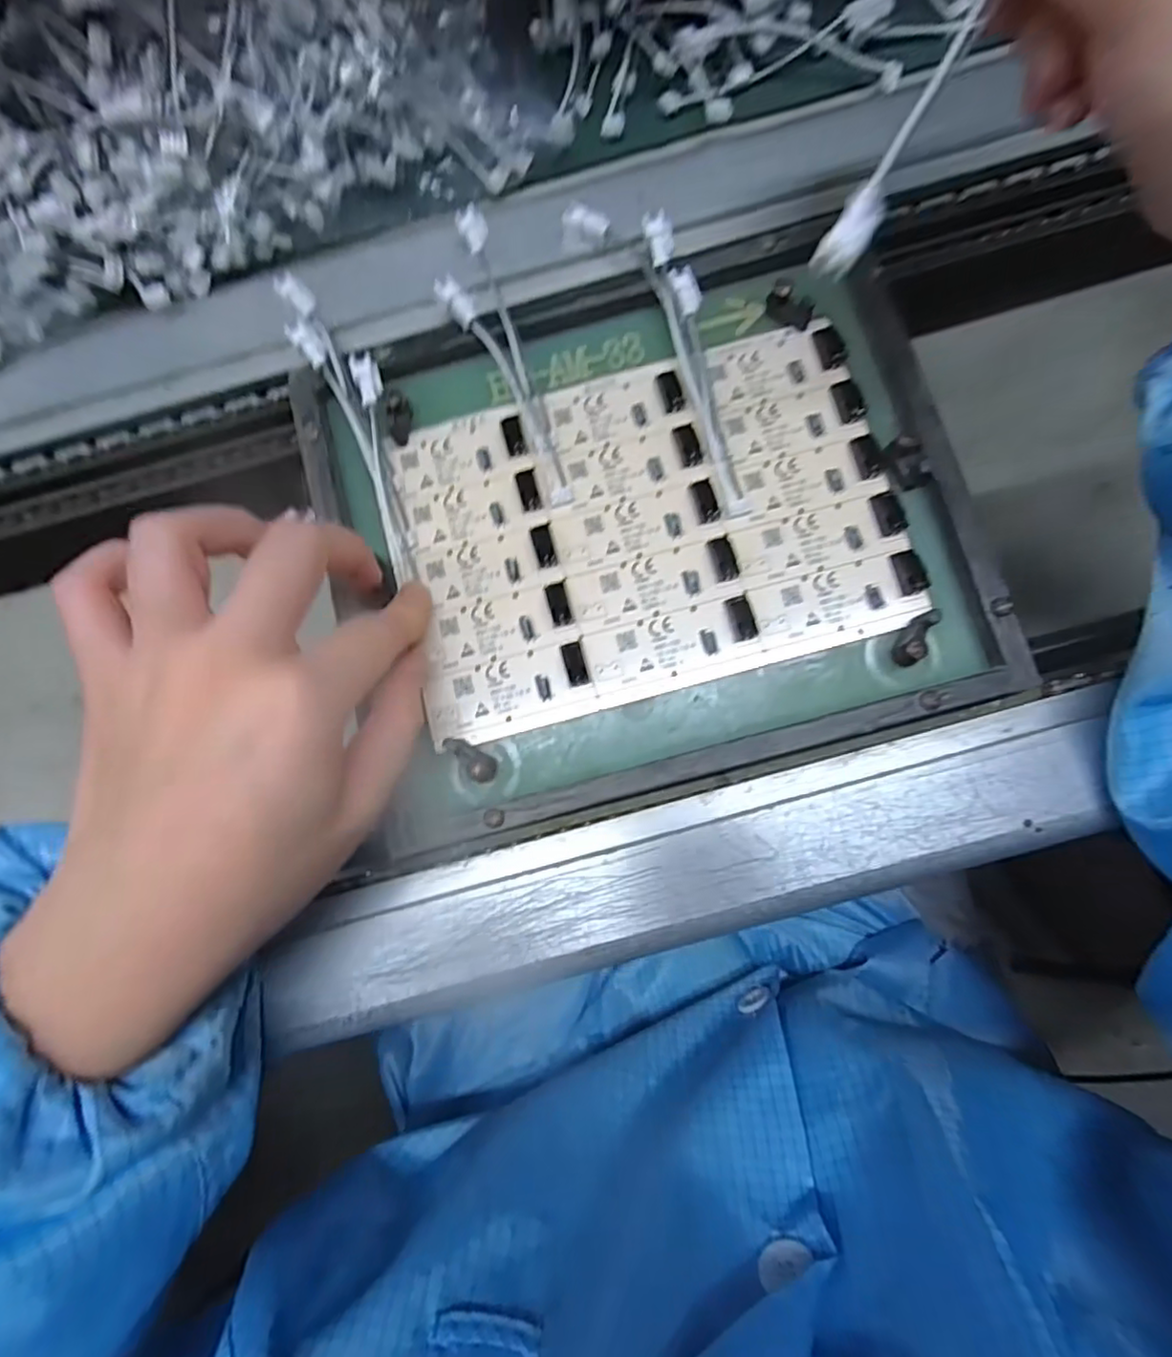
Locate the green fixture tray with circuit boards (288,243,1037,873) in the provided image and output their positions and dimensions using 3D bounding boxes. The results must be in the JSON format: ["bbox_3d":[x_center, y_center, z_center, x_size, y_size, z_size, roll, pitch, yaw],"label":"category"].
[{"bbox_3d":[0.022,-0.057,0.249,0.235,0.014,0.194,-15,81,1],"label":"green fixture tray with circuit boards"}]

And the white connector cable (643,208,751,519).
[{"bbox_3d":[0.044,-0.122,0.252,0.015,0.020,0.117,-14,81,1],"label":"white connector cable"}]

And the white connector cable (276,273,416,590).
[{"bbox_3d":[-0.089,-0.102,0.257,0.026,0.009,0.131,-21,89,0],"label":"white connector cable"}]

